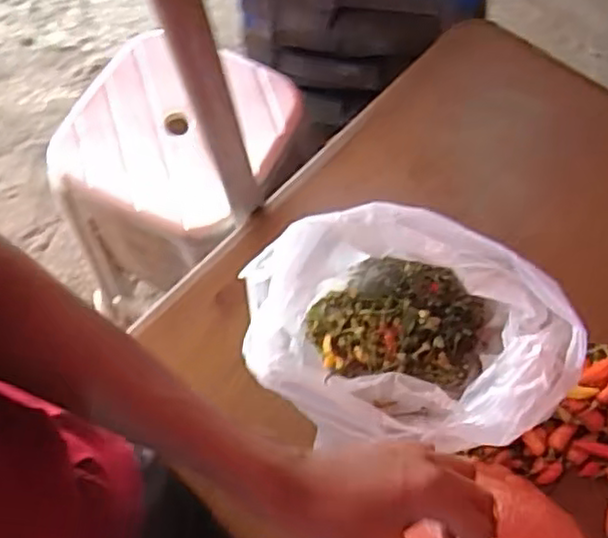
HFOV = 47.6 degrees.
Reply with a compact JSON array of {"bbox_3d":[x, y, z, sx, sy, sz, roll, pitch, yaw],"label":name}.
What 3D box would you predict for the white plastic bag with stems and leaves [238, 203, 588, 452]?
[{"bbox_3d":[0.081,0.053,0.594,0.261,0.129,0.199,-1,66,1],"label":"white plastic bag with stems and leaves"}]

